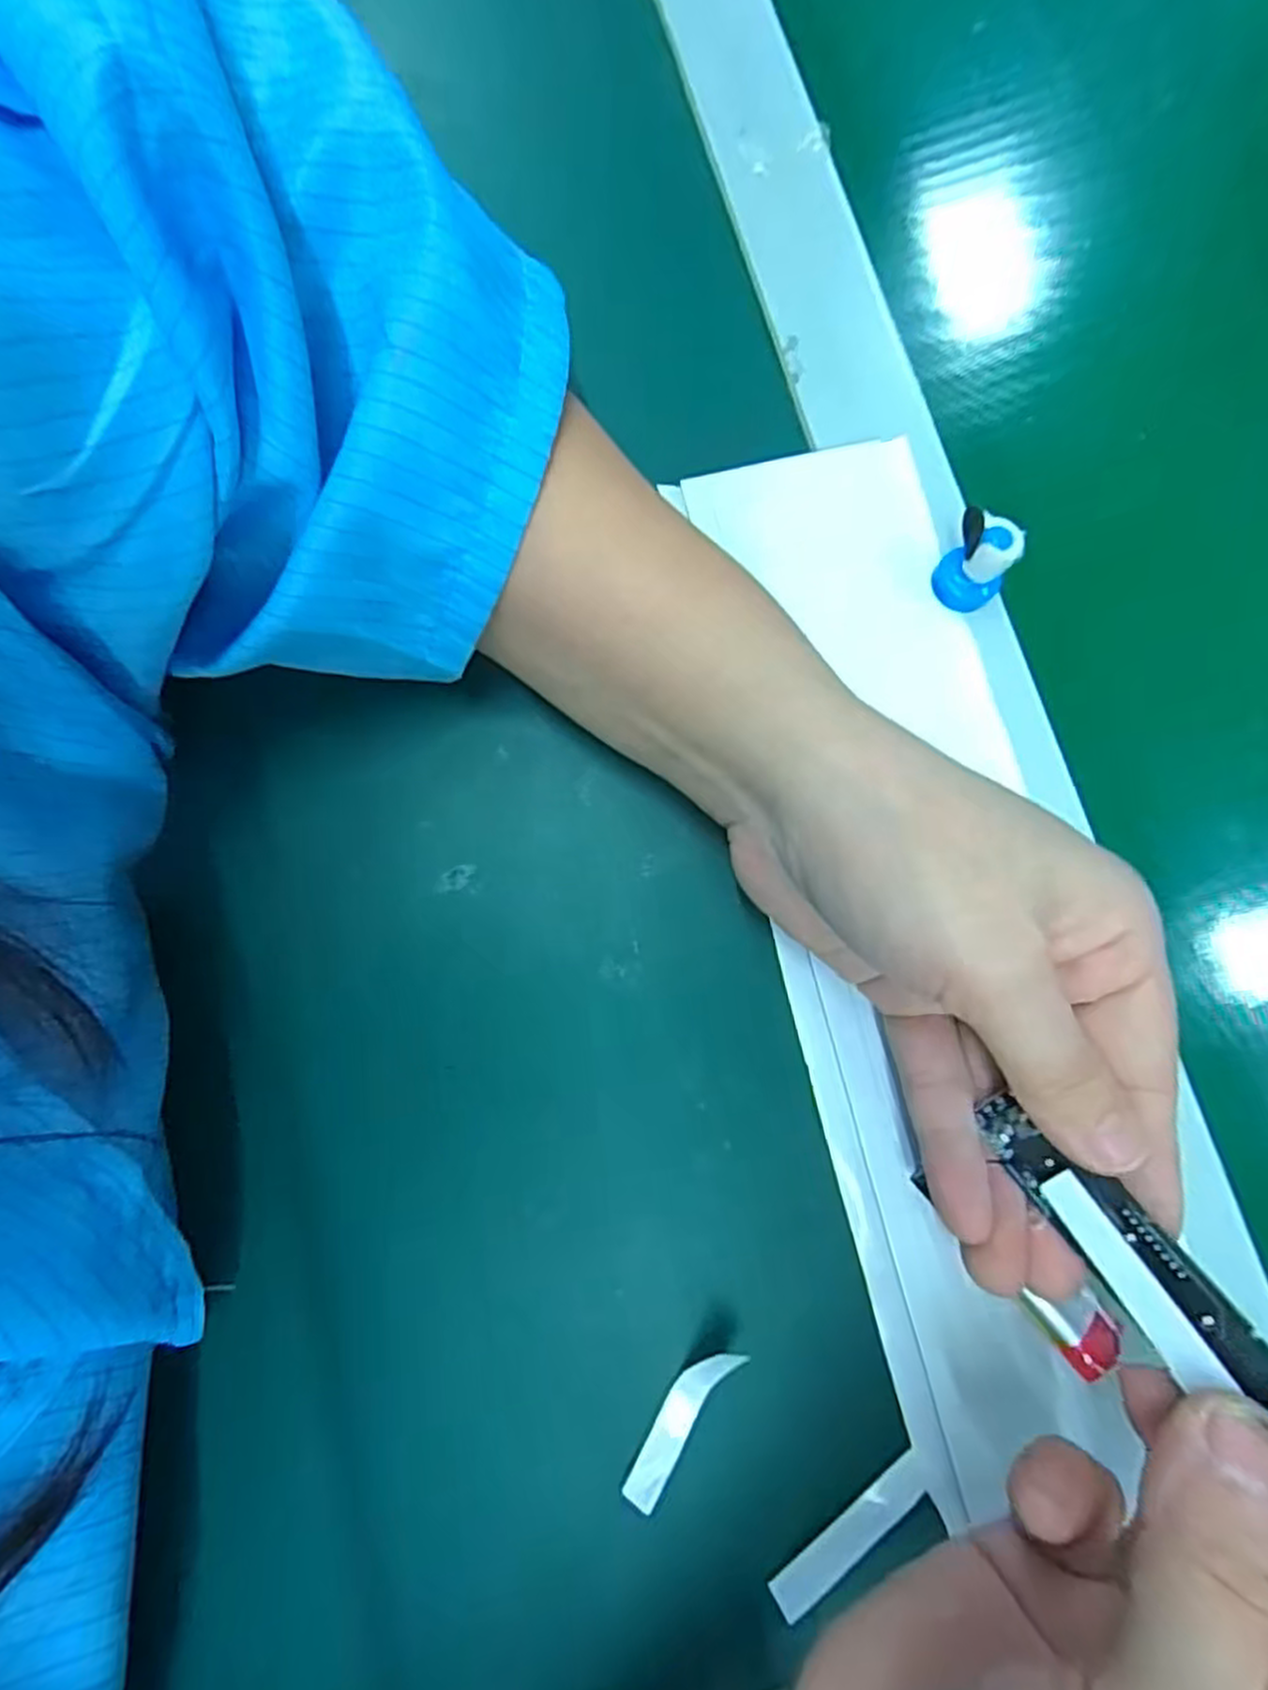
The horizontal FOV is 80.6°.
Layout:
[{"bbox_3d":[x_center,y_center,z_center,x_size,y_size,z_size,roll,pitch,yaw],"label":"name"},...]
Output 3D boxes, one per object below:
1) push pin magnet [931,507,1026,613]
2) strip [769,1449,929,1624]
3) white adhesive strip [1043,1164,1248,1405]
[{"bbox_3d":[0.099,-0.081,0.213,0.018,0.024,0.014,15,79,2],"label":"push pin magnet"},{"bbox_3d":[0.052,0.165,0.178,0.046,0.004,0.009,-40,63,-3],"label":"strip"},{"bbox_3d":[0.098,0.086,0.149,0.009,0.004,0.040,-52,51,30],"label":"white adhesive strip"}]

